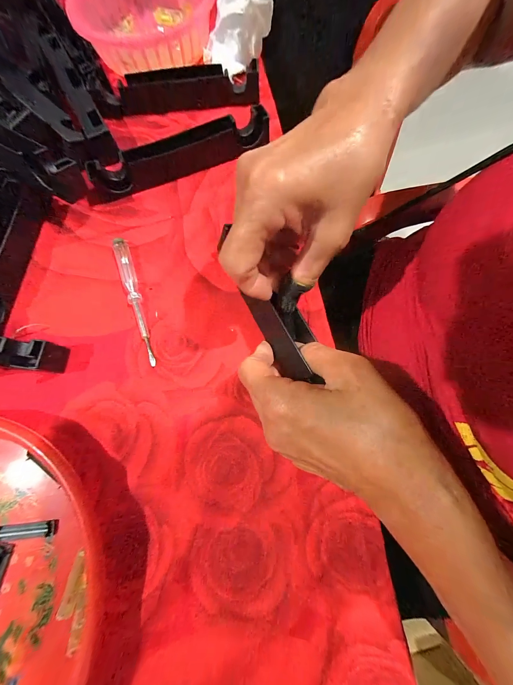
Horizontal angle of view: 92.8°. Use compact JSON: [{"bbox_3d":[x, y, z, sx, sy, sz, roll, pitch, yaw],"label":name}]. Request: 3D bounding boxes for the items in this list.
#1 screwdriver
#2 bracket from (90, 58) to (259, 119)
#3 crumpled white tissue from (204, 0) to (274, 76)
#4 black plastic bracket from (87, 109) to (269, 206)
[{"bbox_3d":[-0.118,-0.041,0.235,0.014,0.011,0.133,-18,76,-4],"label":"screwdriver"},{"bbox_3d":[-0.096,-0.299,0.290,0.194,0.030,0.022,-8,76,-1],"label":"bracket"},{"bbox_3d":[-0.024,-0.373,0.287,0.082,0.064,0.052,-8,76,-1],"label":"crumpled white tissue"},{"bbox_3d":[-0.087,-0.203,0.265,0.203,0.032,0.028,-19,76,-4],"label":"black plastic bracket"}]

